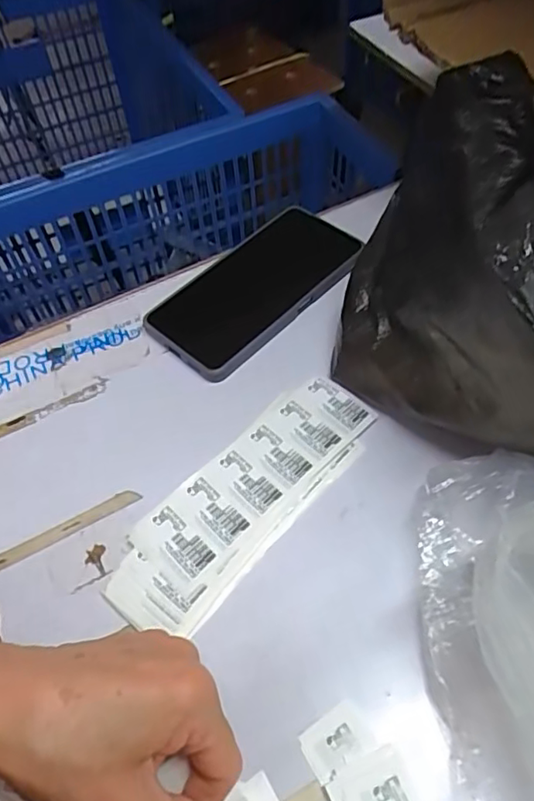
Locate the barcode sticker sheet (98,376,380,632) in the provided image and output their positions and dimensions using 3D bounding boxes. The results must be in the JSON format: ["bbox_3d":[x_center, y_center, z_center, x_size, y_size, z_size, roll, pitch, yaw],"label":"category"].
[{"bbox_3d":[-0.012,0.054,0.332,0.062,0.006,0.179,36,65,23],"label":"barcode sticker sheet"}]

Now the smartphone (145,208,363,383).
[{"bbox_3d":[-0.008,-0.085,0.425,0.080,0.014,0.165,38,66,24],"label":"smartphone"}]

